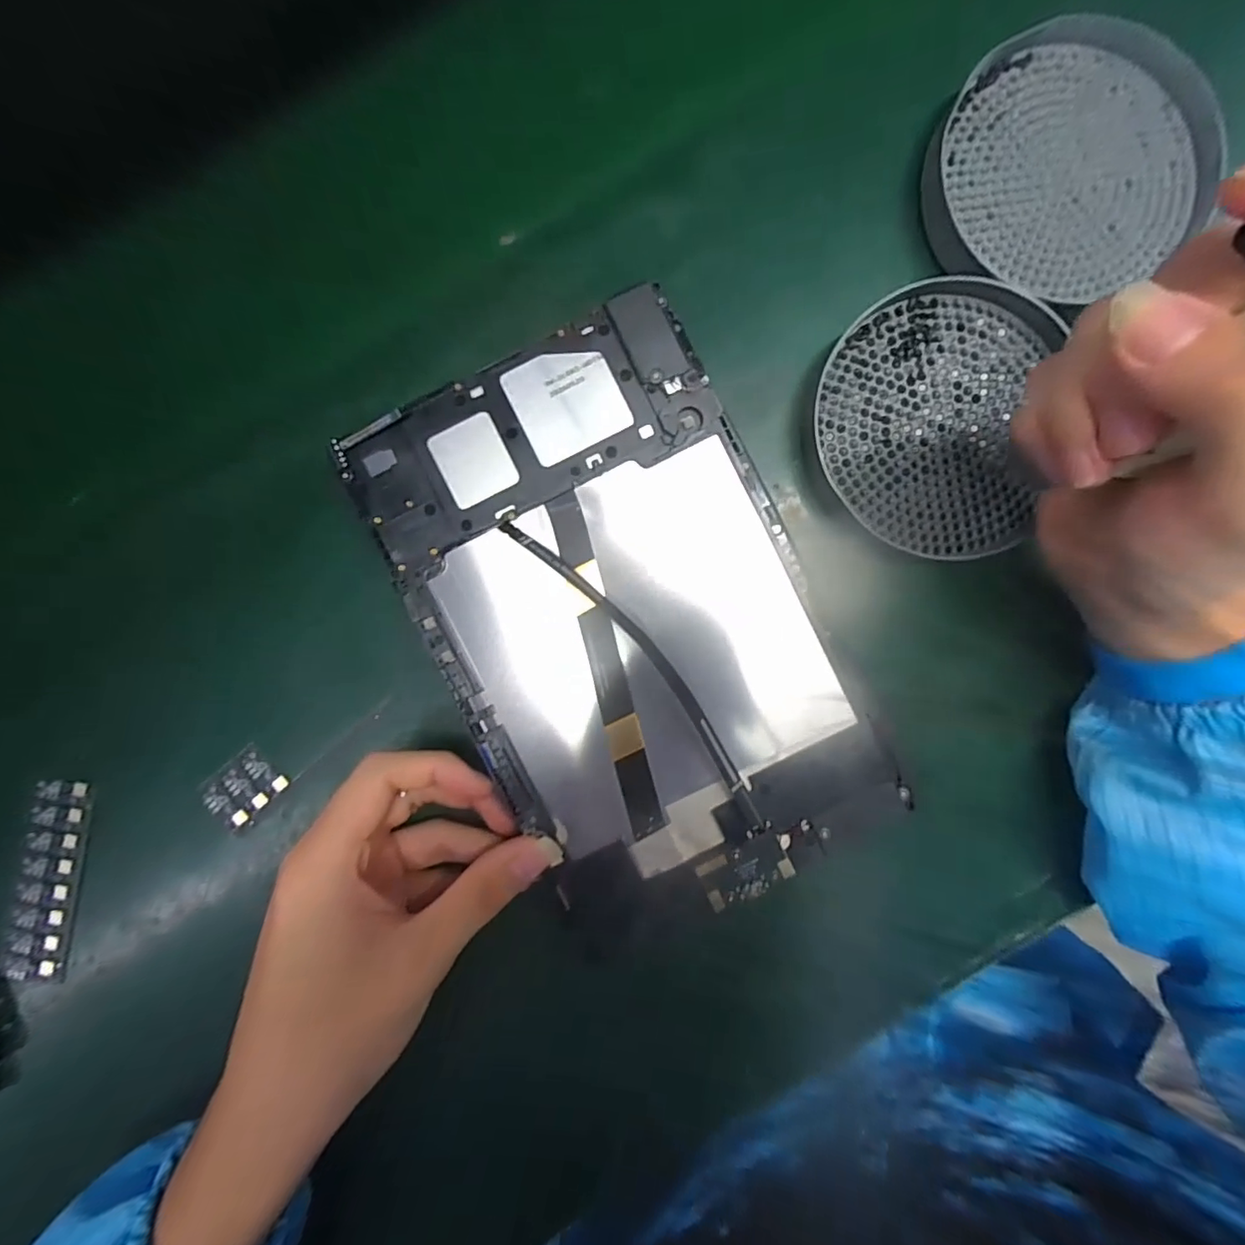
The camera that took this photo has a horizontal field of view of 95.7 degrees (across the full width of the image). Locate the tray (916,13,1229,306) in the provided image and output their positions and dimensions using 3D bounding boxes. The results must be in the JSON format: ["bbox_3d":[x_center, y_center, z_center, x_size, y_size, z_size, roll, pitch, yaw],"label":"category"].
[{"bbox_3d":[0.193,-0.198,0.241,0.113,0.010,0.111,0,88,3],"label":"tray"}]

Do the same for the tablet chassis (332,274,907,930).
[{"bbox_3d":[0.000,0.002,0.228,0.148,0.022,0.230,-26,92,1],"label":"tablet chassis"}]

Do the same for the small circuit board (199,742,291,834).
[{"bbox_3d":[-0.176,0.078,0.263,0.039,0.008,0.027,-39,93,12],"label":"small circuit board"}]

